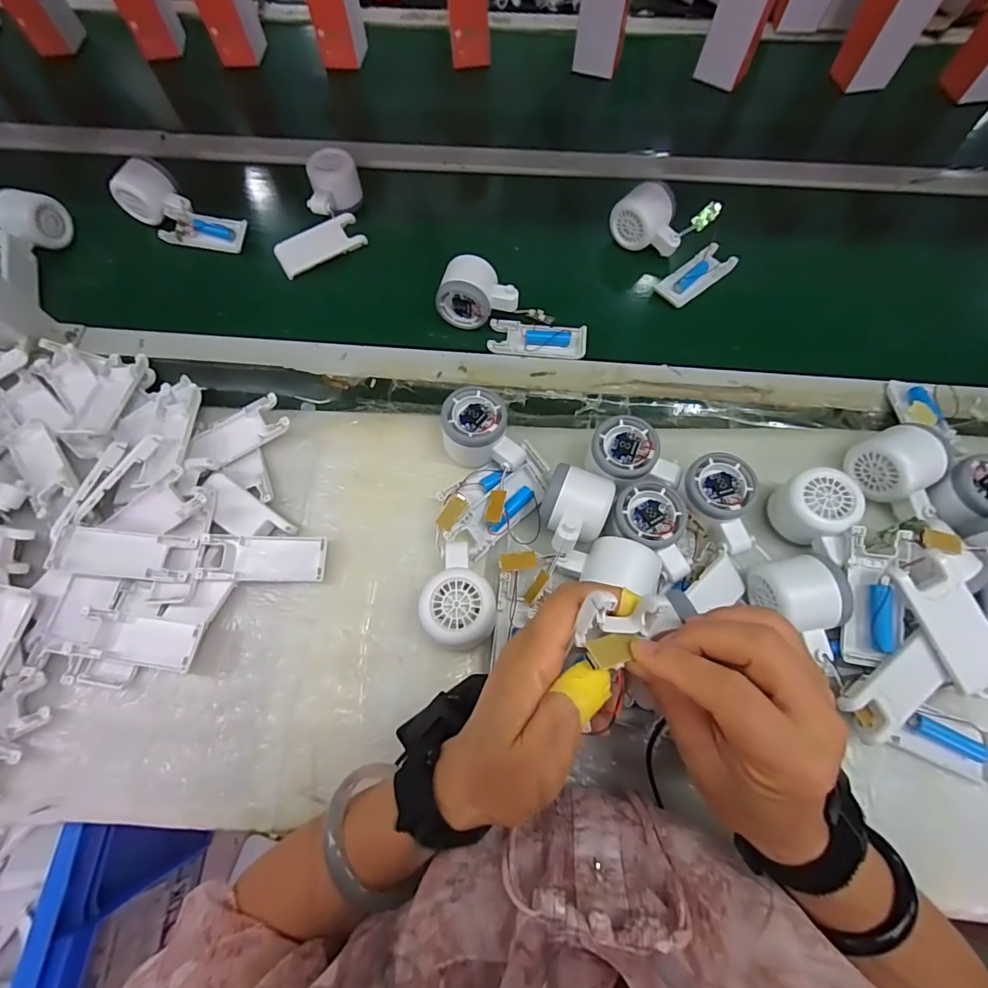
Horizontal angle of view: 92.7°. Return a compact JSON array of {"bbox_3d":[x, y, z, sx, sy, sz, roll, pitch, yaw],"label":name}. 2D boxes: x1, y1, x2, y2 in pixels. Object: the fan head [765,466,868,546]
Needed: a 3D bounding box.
[{"bbox_3d":[0.272,0.010,0.404,0.051,0.048,0.056,-29,71,-10],"label":"fan head"}]

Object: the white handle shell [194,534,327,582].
[{"bbox_3d":[-0.199,0.056,0.411,0.104,0.014,0.039,1,68,2],"label":"white handle shell"}]

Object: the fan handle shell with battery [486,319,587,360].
[{"bbox_3d":[0.048,-0.171,0.512,0.104,0.013,0.044,5,68,3],"label":"fan handle shell with battery"}]

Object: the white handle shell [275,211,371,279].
[{"bbox_3d":[-0.209,-0.299,0.565,0.103,0.038,0.018,-27,28,-6],"label":"white handle shell"}]

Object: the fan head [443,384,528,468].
[{"bbox_3d":[-0.007,-0.055,0.441,0.081,0.062,0.059,15,69,6],"label":"fan head"}]

